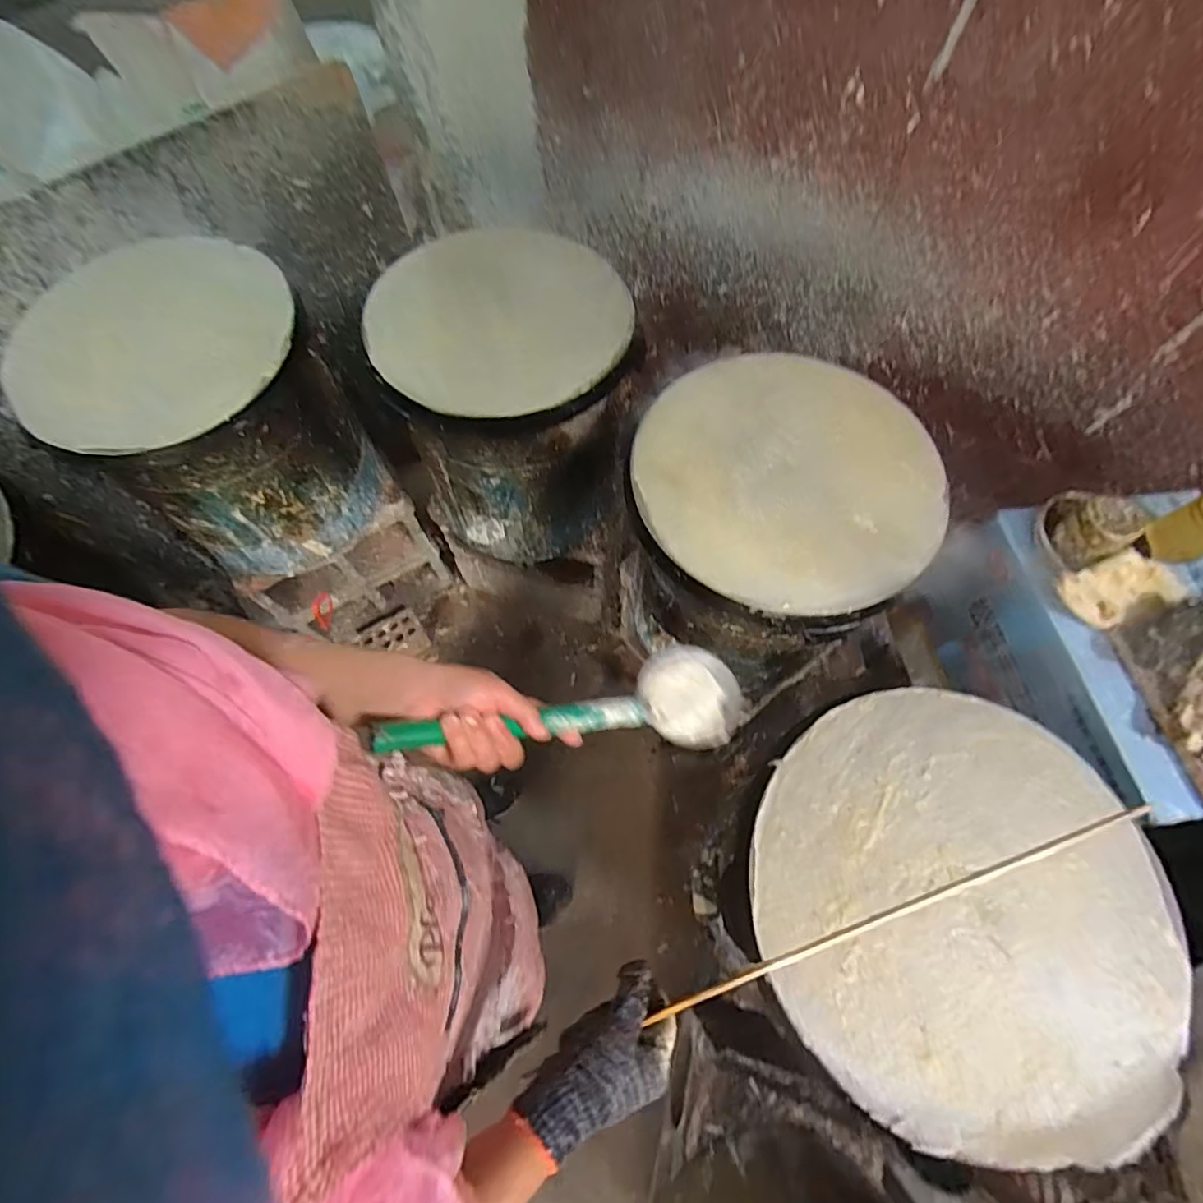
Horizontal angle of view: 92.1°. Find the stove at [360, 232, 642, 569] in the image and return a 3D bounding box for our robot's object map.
[{"bbox_3d":[-0.145,-0.338,0.988,0.376,0.409,0.381,-18,69,-7],"label":"stove"}]

